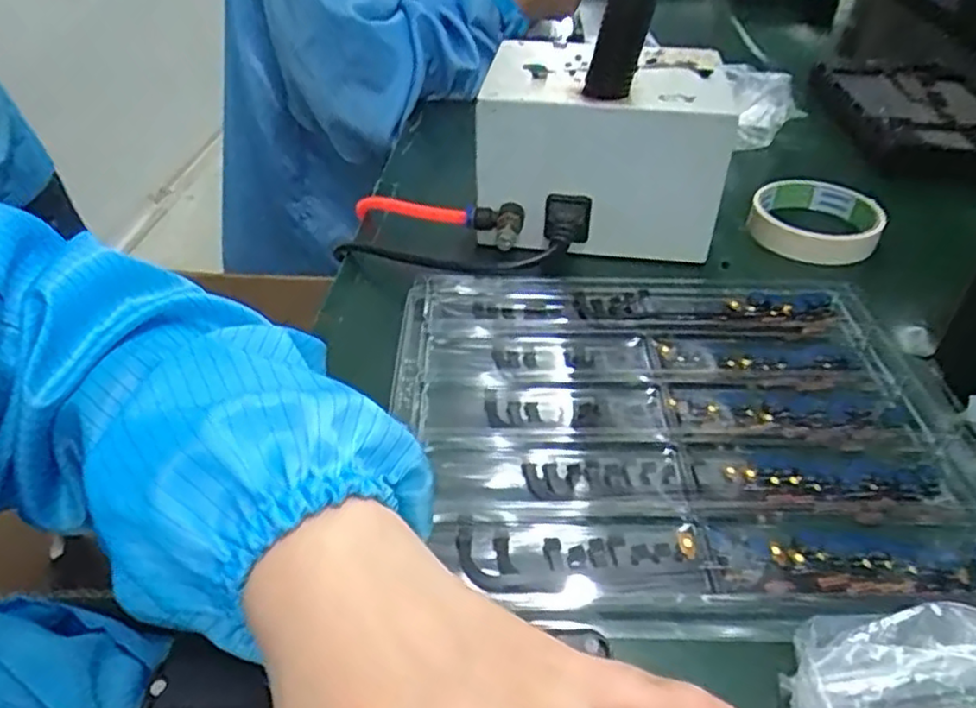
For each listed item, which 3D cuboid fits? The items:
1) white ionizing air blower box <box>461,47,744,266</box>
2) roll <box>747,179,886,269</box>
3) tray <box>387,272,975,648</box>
[{"bbox_3d":[0.074,-0.143,0.470,0.160,0.096,0.147,6,41,6],"label":"white ionizing air blower box"},{"bbox_3d":[0.235,-0.097,0.496,0.086,0.028,0.086,0,41,0],"label":"roll"},{"bbox_3d":[0.091,0.032,0.345,0.262,0.016,0.224,-2,41,-3],"label":"tray"}]

